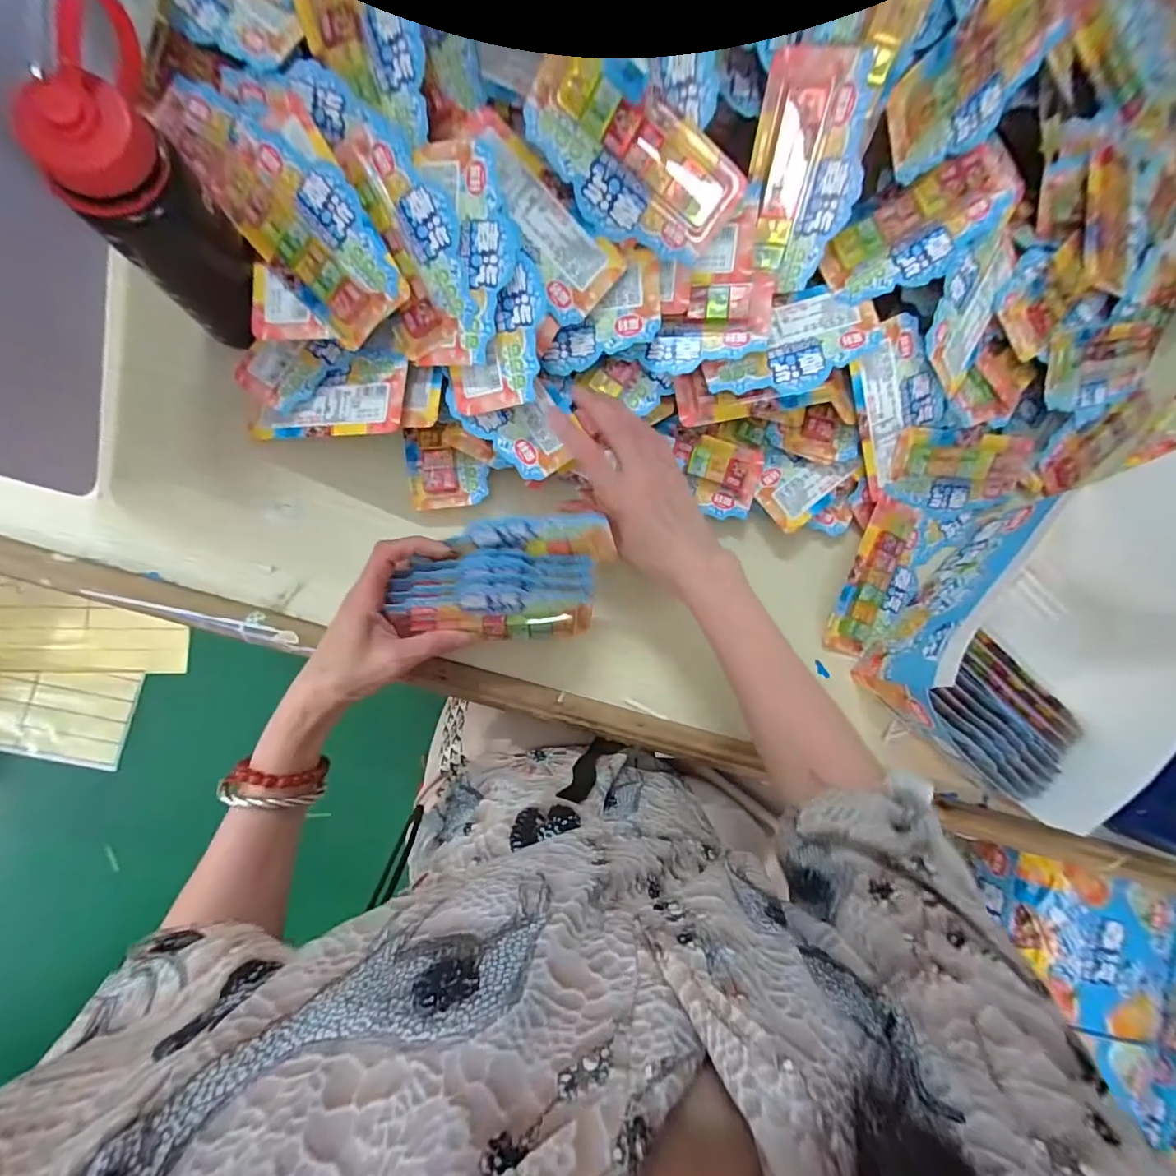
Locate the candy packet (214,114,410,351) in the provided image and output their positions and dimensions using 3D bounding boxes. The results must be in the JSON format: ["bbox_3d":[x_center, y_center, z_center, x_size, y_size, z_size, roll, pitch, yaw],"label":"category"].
[{"bbox_3d":[-0.192,-0.250,0.341,0.077,0.021,0.153,-40,95,13],"label":"candy packet"}]

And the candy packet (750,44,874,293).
[{"bbox_3d":[0.155,-0.287,0.350,0.071,0.134,0.008,-7,48,8],"label":"candy packet"}]

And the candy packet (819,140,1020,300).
[{"bbox_3d":[0.265,-0.283,0.391,0.152,0.020,0.068,-29,91,6],"label":"candy packet"}]

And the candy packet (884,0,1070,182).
[{"bbox_3d":[0.283,-0.368,0.353,0.148,0.015,0.073,-42,130,6],"label":"candy packet"}]

